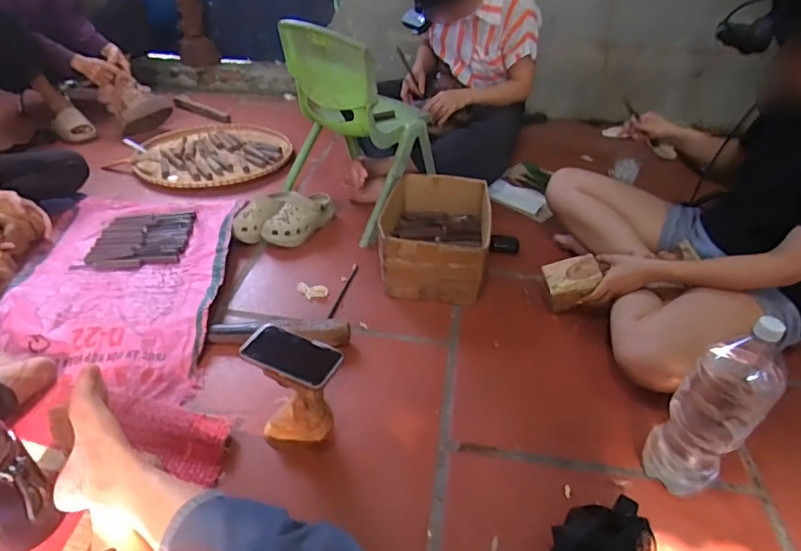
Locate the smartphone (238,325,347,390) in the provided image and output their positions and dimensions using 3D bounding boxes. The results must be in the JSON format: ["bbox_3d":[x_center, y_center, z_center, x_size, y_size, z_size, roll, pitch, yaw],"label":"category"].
[{"bbox_3d":[-0.170,0.123,0.768,0.153,0.015,0.071,18,63,16],"label":"smartphone"}]

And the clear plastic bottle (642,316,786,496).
[{"bbox_3d":[0.455,0.191,0.719,0.103,0.315,0.091,32,47,33],"label":"clear plastic bottle"}]

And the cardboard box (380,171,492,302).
[{"bbox_3d":[0.082,-0.100,1.195,0.245,0.136,0.320,6,38,5],"label":"cardboard box"}]

